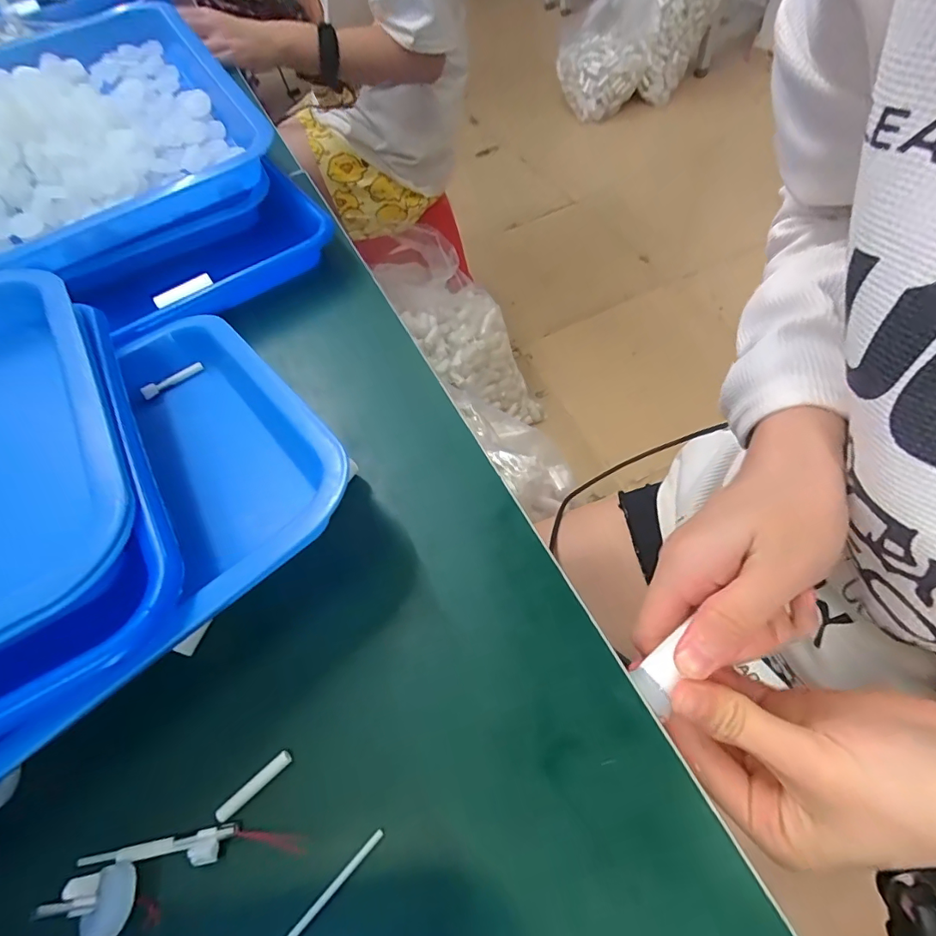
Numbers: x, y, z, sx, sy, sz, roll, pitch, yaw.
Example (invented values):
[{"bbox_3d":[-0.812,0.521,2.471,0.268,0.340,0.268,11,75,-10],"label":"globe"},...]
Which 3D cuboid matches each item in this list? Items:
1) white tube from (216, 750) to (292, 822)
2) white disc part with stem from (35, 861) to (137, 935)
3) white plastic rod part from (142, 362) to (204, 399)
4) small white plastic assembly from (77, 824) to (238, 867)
[{"bbox_3d":[-0.083,0.123,0.188,0.031,0.004,0.006,-39,60,-17],"label":"white tube"},{"bbox_3d":[-0.128,0.148,0.165,0.018,0.019,0.020,-13,56,-1],"label":"white disc part with stem"},{"bbox_3d":[-0.189,-0.057,0.312,0.039,0.007,0.005,-40,60,-17],"label":"white plastic rod part"},{"bbox_3d":[-0.115,0.143,0.180,0.058,0.008,0.011,-13,56,0],"label":"small white plastic assembly"}]

